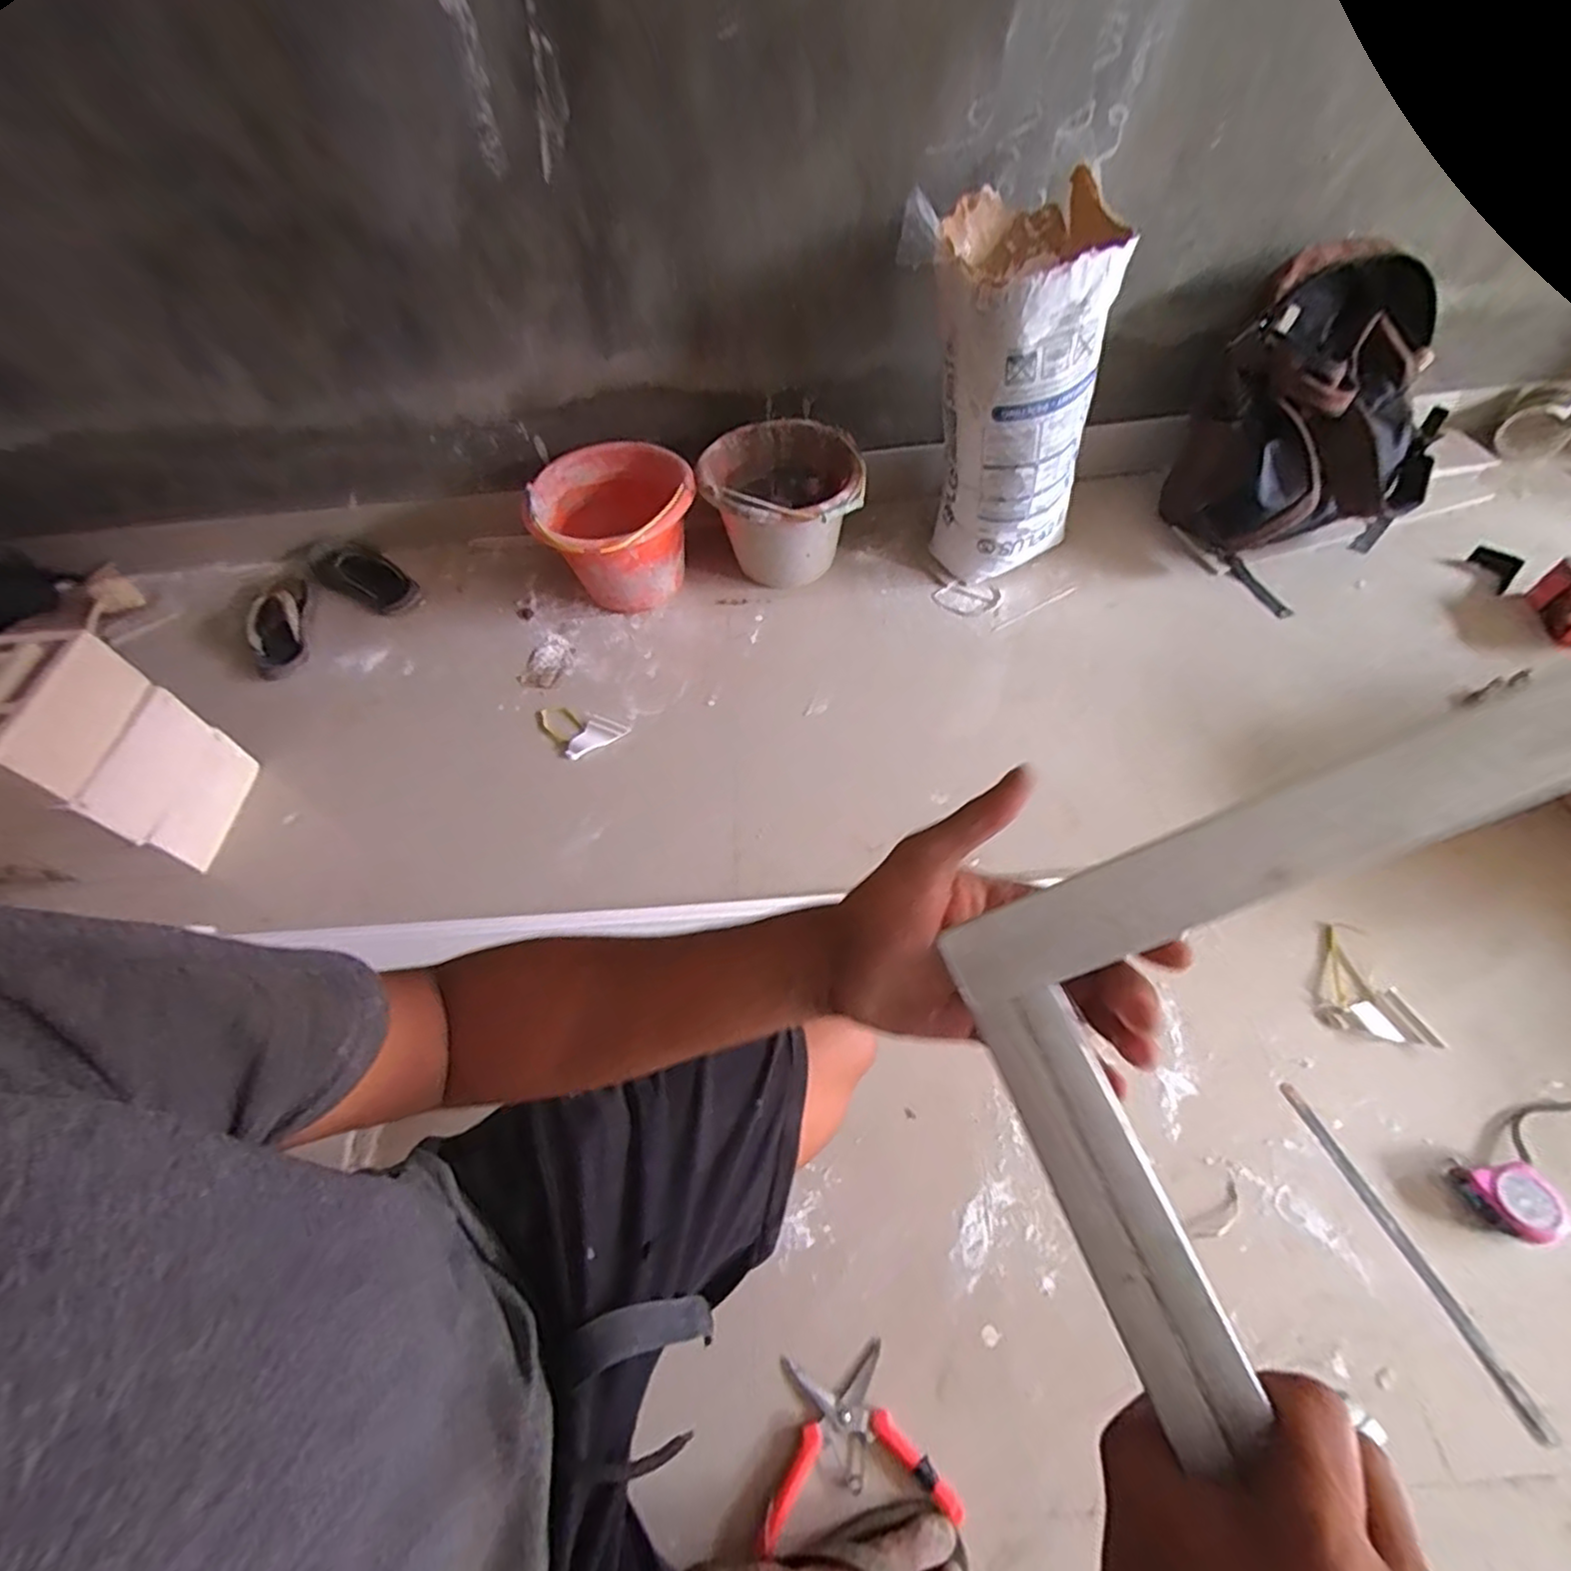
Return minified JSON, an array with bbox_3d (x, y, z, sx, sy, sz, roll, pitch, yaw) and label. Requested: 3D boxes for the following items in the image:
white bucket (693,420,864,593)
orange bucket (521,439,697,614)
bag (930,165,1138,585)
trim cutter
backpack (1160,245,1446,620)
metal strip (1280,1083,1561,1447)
[{"bbox_3d":[-0.005,-0.501,1.200,0.264,0.194,0.276,-2,56,3],"label":"white bucket"},{"bbox_3d":[-0.295,-0.465,1.189,0.262,0.192,0.277,-2,56,3],"label":"orange bucket"},{"bbox_3d":[0.363,-0.606,1.081,0.256,0.489,0.266,12,58,12],"label":"bag"},{"bbox_3d":[0.057,0.585,0.594,0.168,0.022,0.115,-9,57,-1],"label":"trim cutter"},{"bbox_3d":[0.902,-0.614,1.129,0.388,0.355,0.354,-36,62,-17],"label":"backpack"},{"bbox_3d":[0.607,0.448,0.652,0.022,0.007,0.300,-20,58,-8],"label":"metal strip"}]

